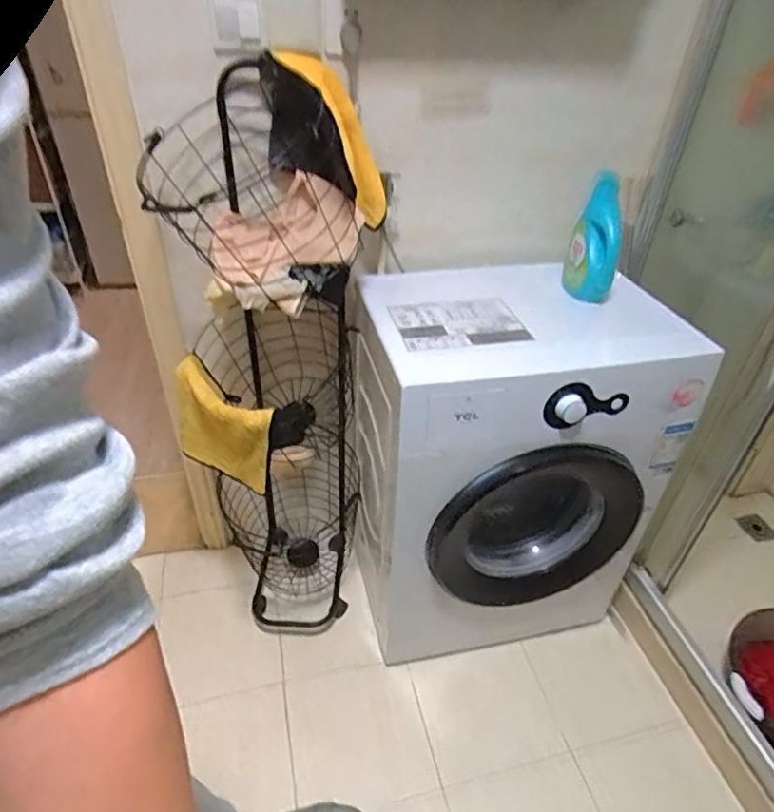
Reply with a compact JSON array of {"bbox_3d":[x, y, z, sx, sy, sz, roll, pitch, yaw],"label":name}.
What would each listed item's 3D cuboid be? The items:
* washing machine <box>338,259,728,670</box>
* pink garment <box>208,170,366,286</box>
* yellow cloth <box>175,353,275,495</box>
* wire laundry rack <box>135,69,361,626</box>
[{"bbox_3d":[0.262,0.134,1.284,0.621,0.790,0.505,-9,39,-13],"label":"washing machine"},{"bbox_3d":[-0.191,-0.335,1.031,0.270,0.127,0.217,-5,39,-9],"label":"pink garment"},{"bbox_3d":[-0.320,0.053,1.083,0.249,0.224,0.068,28,45,29],"label":"yellow cloth"},{"bbox_3d":[-0.259,-0.008,1.211,0.377,1.188,0.340,24,43,25],"label":"wire laundry rack"}]

